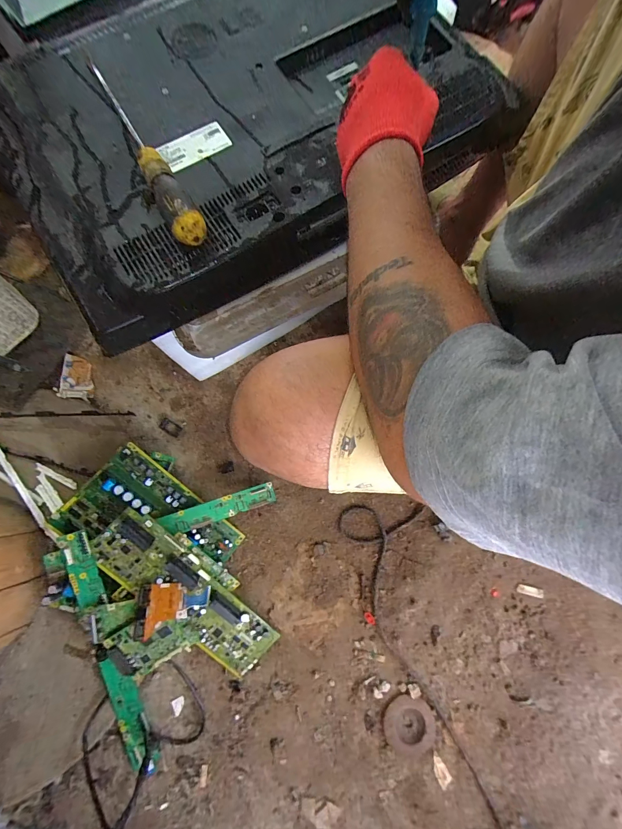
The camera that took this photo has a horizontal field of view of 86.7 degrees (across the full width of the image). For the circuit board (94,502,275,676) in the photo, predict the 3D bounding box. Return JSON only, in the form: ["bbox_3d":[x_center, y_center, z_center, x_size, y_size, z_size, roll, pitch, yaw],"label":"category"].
[{"bbox_3d":[-0.220,0.329,0.590,0.127,0.041,0.377,-43,101,-10],"label":"circuit board"}]

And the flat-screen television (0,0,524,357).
[{"bbox_3d":[-0.087,-0.369,0.420,0.557,0.093,0.369,-30,77,-7],"label":"flat-screen television"}]

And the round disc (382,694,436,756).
[{"bbox_3d":[0.183,0.579,0.614,0.094,0.005,0.091,0,79,-1],"label":"round disc"}]

